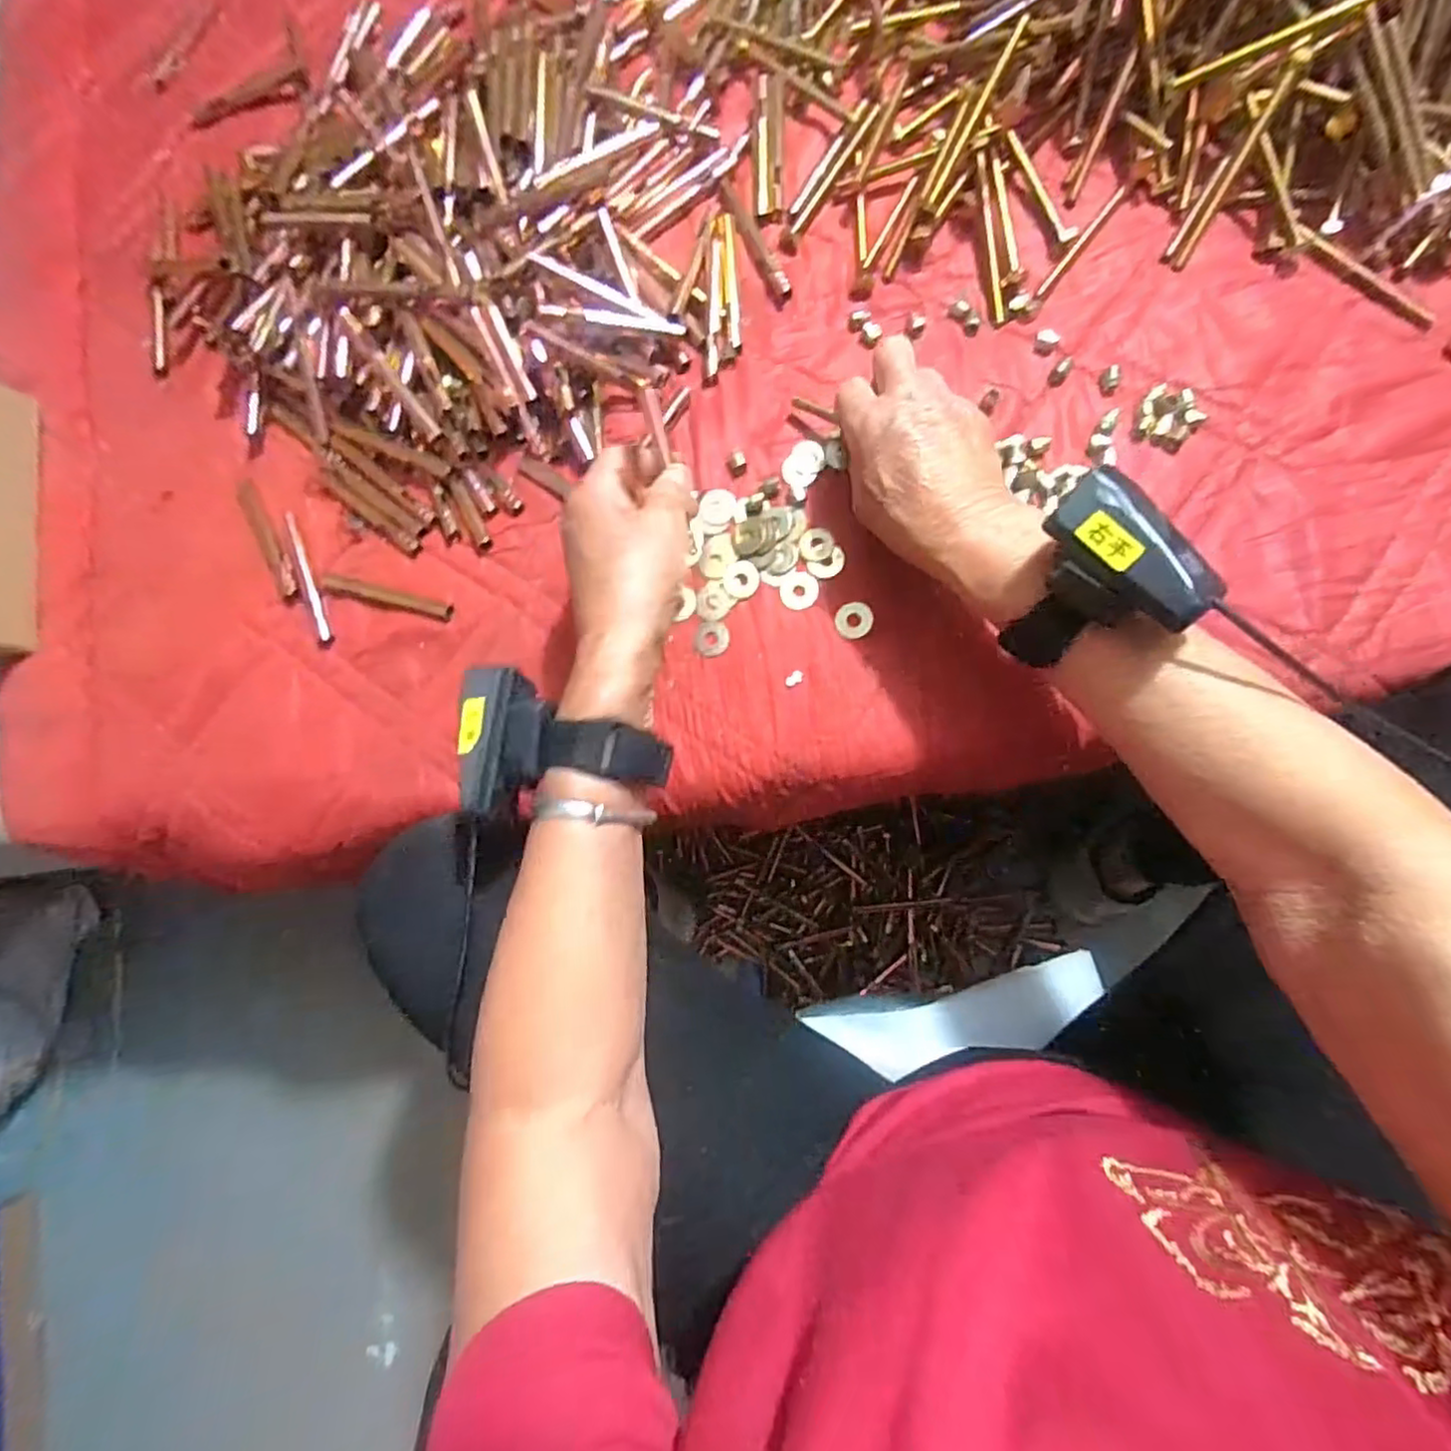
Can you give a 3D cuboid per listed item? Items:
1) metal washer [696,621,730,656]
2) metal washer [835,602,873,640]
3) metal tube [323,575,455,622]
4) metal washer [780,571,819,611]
[{"bbox_3d":[-0.008,-0.053,0.409,0.020,0.004,0.021,-1,83,5],"label":"metal washer"},{"bbox_3d":[0.077,-0.063,0.402,0.022,0.004,0.021,-1,83,5],"label":"metal washer"},{"bbox_3d":[-0.213,-0.081,0.423,0.089,0.009,0.011,15,84,7],"label":"metal tube"},{"bbox_3d":[0.045,-0.082,0.409,0.023,0.004,0.023,-1,83,5],"label":"metal washer"}]

